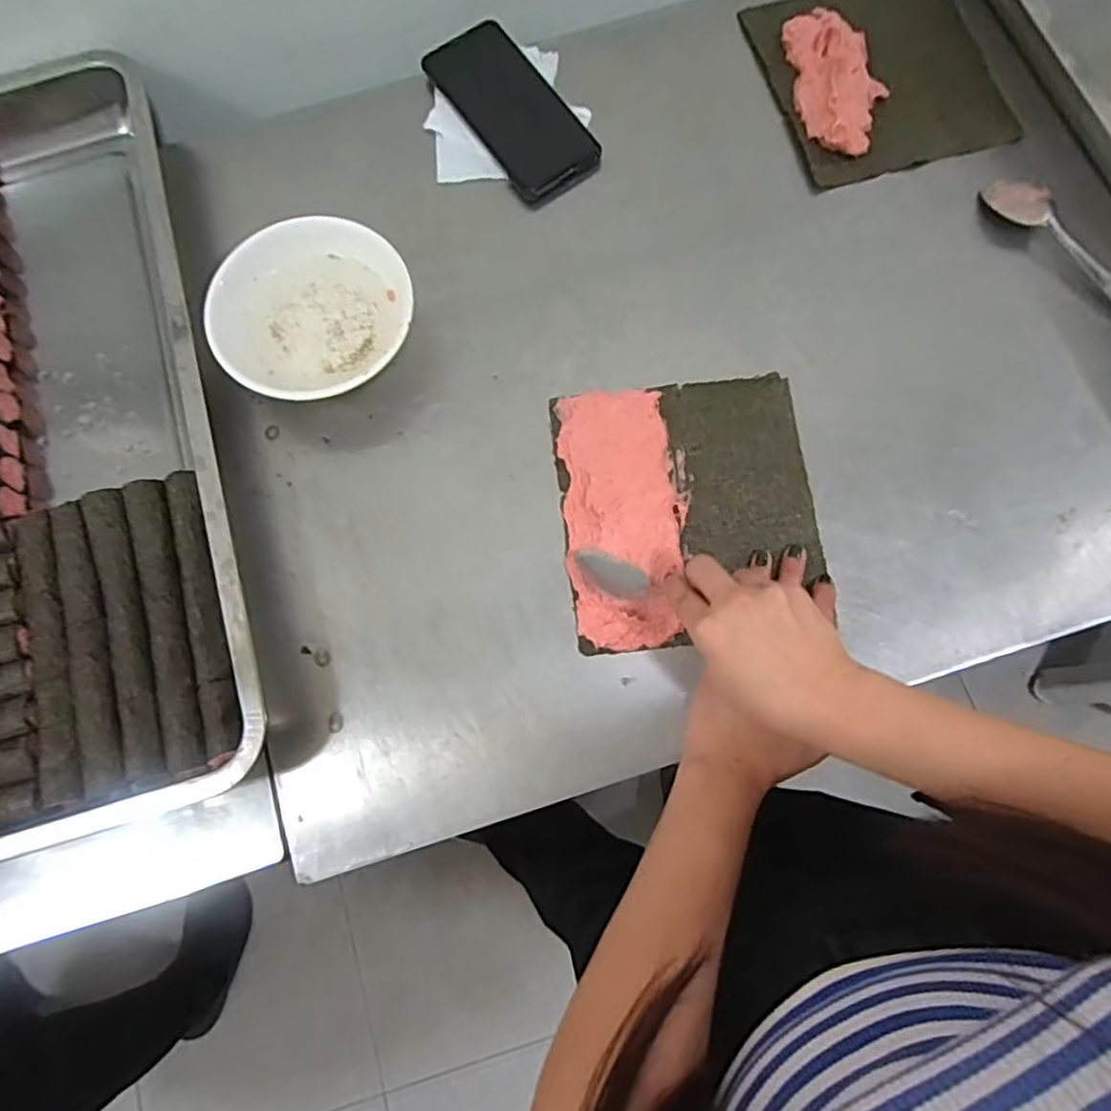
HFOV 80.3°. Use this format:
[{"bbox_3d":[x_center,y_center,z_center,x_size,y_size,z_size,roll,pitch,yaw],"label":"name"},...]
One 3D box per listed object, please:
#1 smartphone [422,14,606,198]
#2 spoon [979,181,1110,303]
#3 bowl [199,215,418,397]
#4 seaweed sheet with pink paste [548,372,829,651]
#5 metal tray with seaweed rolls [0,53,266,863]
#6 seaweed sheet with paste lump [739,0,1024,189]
[{"bbox_3d":[-0.035,-0.374,0.550,0.078,0.011,0.159,-35,85,-8],"label":"smartphone"},{"bbox_3d":[0.400,-0.231,0.505,0.031,0.021,0.171,-40,79,-7],"label":"spoon"},{"bbox_3d":[-0.176,-0.174,0.491,0.138,0.050,0.138,0,77,1],"label":"bowl"},{"bbox_3d":[0.095,-0.035,0.472,0.177,0.013,0.189,-6,75,-2],"label":"seaweed sheet with pink paste"},{"bbox_3d":[-0.446,-0.101,0.479,0.385,0.049,0.630,-16,76,-5],"label":"metal tray with seaweed rolls"},{"bbox_3d":[0.277,-0.411,0.552,0.182,0.033,0.184,-15,77,-2],"label":"seaweed sheet with paste lump"}]

